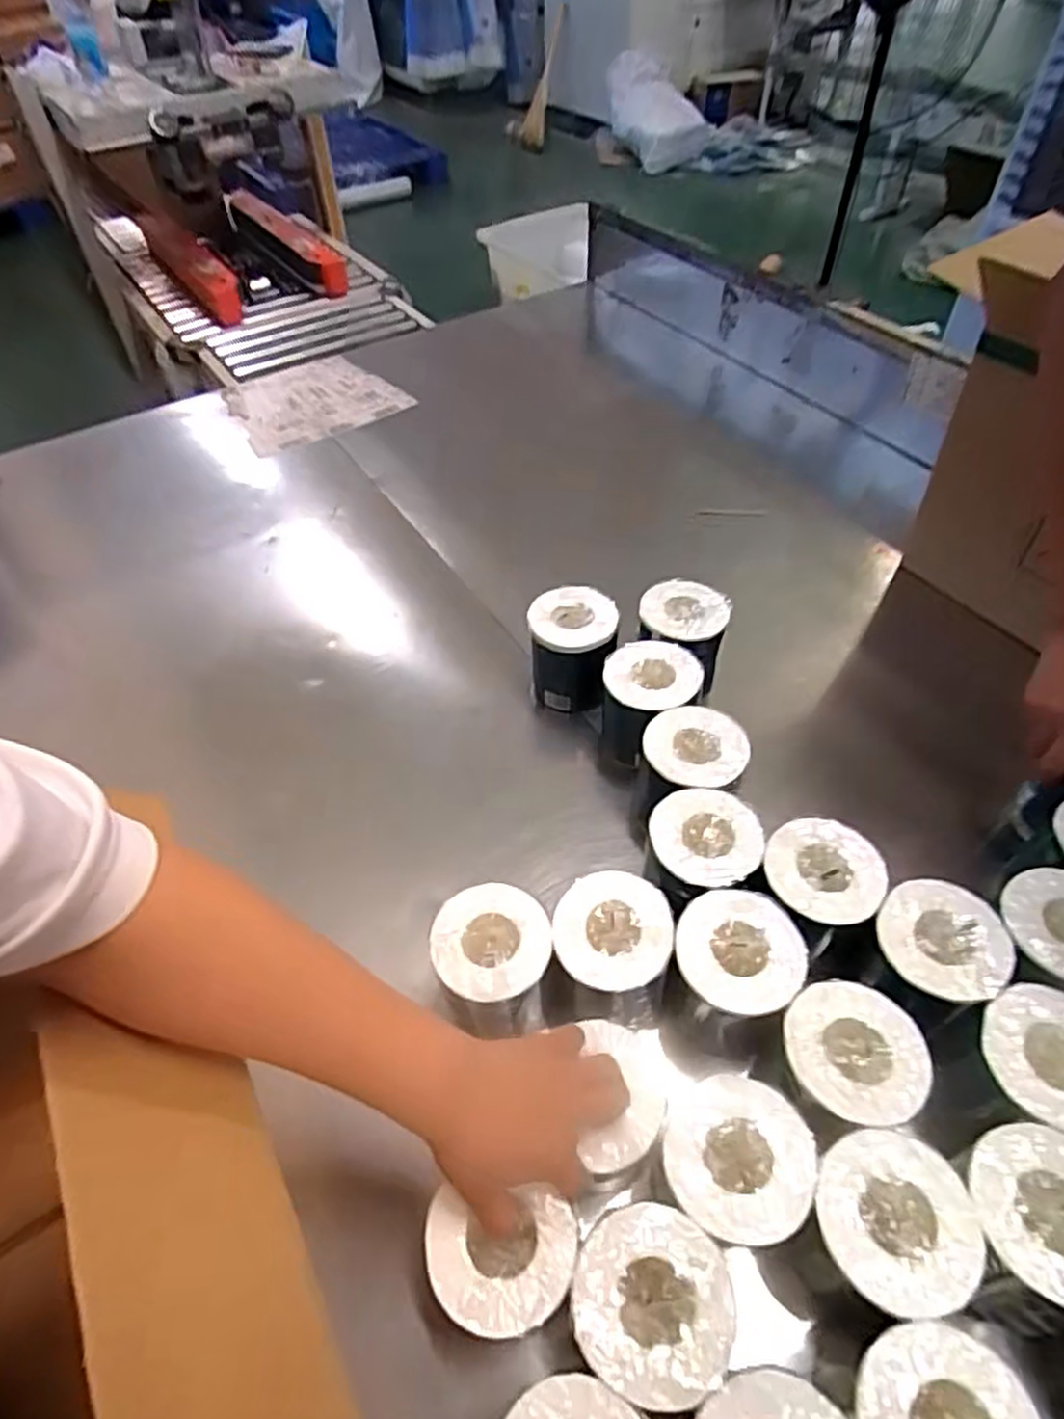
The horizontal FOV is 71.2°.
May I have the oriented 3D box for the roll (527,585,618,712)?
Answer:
[{"bbox_3d":[0.043,-0.066,0.835,0.099,0.108,0.098,2,51,5],"label":"roll"}]

